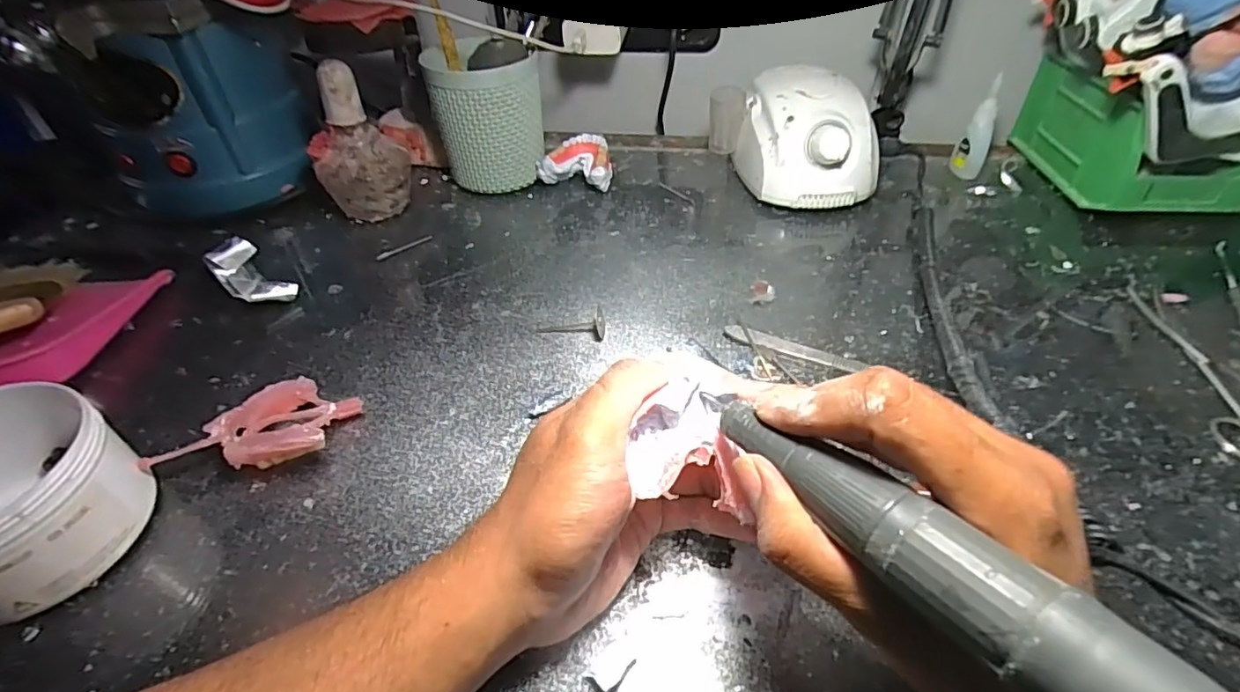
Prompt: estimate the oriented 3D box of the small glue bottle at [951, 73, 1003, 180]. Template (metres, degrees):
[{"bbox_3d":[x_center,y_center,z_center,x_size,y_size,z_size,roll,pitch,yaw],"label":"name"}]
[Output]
[{"bbox_3d":[0.319,-0.190,0.507,0.019,0.081,0.025,4,44,7],"label":"small glue bottle"}]

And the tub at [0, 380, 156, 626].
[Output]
[{"bbox_3d":[-0.275,0.069,0.258,0.091,0.066,0.085,-1,43,1],"label":"tub"}]

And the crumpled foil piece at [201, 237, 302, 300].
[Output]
[{"bbox_3d":[-0.269,-0.051,0.418,0.069,0.029,0.033,27,51,27],"label":"crumpled foil piece"}]

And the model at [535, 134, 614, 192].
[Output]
[{"bbox_3d":[-0.038,-0.170,0.535,0.065,0.033,0.054,9,44,11],"label":"model"}]

